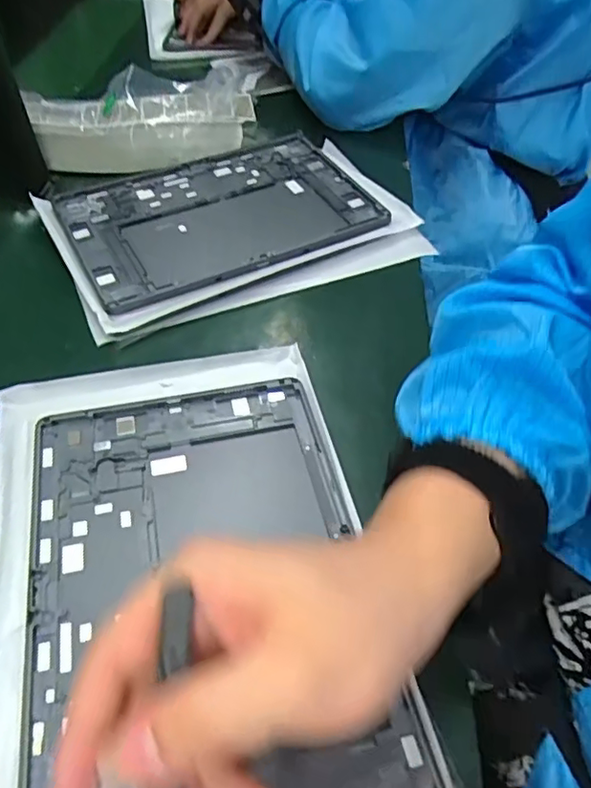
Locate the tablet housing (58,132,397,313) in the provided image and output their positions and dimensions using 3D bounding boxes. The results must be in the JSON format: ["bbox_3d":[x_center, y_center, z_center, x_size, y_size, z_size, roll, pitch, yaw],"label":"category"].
[{"bbox_3d":[-0.070,-0.168,0.542,0.255,0.010,0.191,-21,52,-19],"label":"tablet housing"}]

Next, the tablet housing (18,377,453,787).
[{"bbox_3d":[-0.048,0.095,0.306,0.168,0.012,0.257,-11,49,-10],"label":"tablet housing"}]

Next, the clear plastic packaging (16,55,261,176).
[{"bbox_3d":[-0.155,-0.278,0.606,0.223,0.053,0.103,-14,50,-13],"label":"clear plastic packaging"}]

